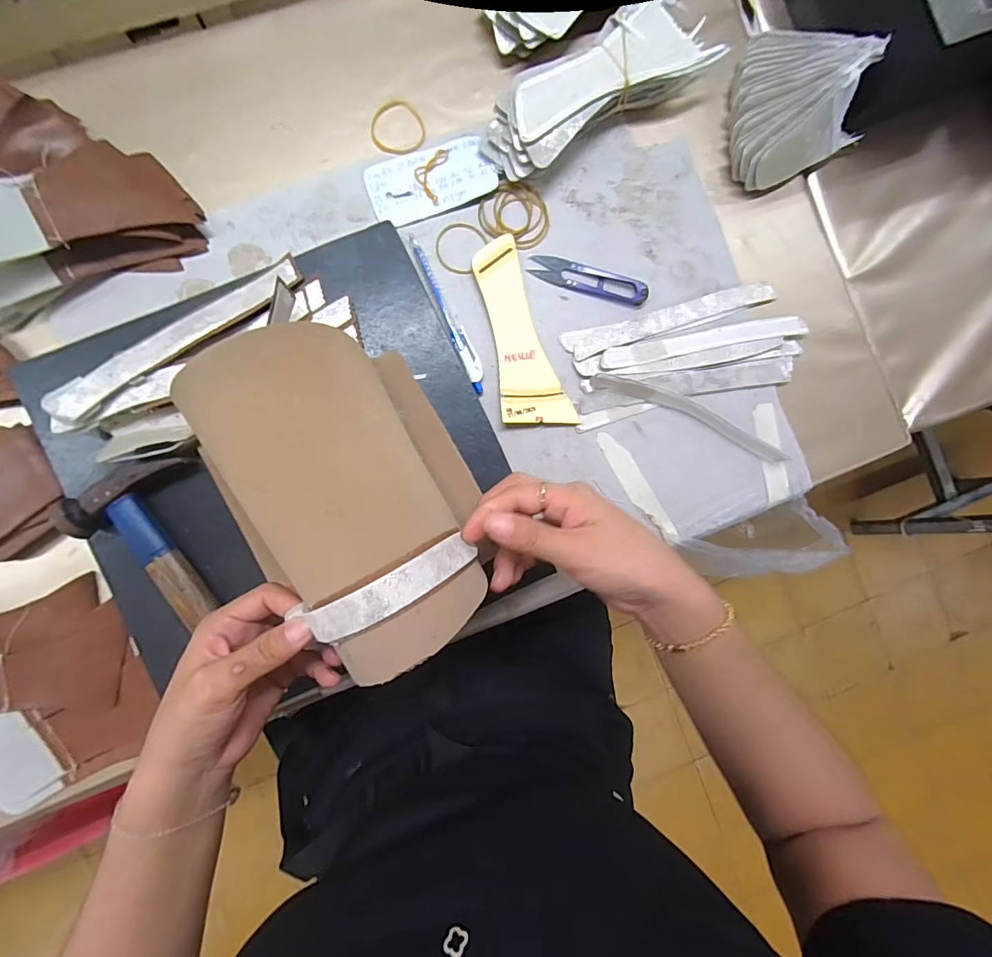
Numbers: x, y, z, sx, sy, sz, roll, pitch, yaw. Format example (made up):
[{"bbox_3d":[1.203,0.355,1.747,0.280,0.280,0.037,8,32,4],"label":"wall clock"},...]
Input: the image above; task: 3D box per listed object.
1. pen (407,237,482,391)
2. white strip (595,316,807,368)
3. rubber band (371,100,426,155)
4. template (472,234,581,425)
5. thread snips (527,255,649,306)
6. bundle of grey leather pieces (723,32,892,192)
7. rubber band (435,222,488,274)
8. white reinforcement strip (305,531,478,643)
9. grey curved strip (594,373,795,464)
[{"bbox_3d":[-0.039,-0.134,0.367,0.016,0.008,0.135,-26,91,-5],"label":"pen"},{"bbox_3d":[0.175,-0.116,0.380,0.180,0.007,0.019,-12,90,-5],"label":"white strip"},{"bbox_3d":[-0.080,-0.289,0.370,0.043,0.004,0.046,0,89,-5],"label":"rubber band"},{"bbox_3d":[0.014,-0.116,0.372,0.056,0.007,0.157,-20,93,-9],"label":"template"},{"bbox_3d":[0.079,-0.168,0.377,0.099,0.009,0.023,14,88,-4],"label":"thread snips"},{"bbox_3d":[0.250,-0.317,0.375,0.113,0.051,0.119,-14,90,-5],"label":"bundle of grey leather pieces"},{"bbox_3d":[-0.030,-0.192,0.374,0.039,0.004,0.043,30,87,-4],"label":"rubber band"},{"bbox_3d":[-0.049,0.055,0.237,0.093,0.031,0.019,-27,91,-25],"label":"white reinforcement strip"},{"bbox_3d":[0.161,-0.054,0.371,0.174,0.028,0.020,21,87,-4],"label":"grey curved strip"}]

